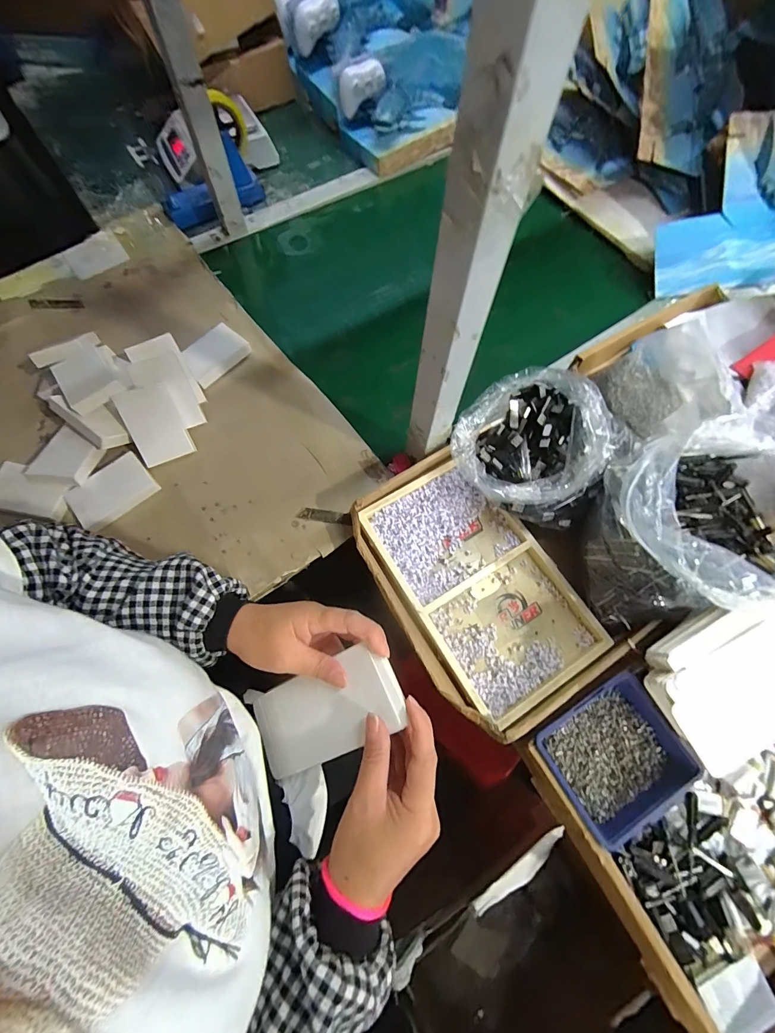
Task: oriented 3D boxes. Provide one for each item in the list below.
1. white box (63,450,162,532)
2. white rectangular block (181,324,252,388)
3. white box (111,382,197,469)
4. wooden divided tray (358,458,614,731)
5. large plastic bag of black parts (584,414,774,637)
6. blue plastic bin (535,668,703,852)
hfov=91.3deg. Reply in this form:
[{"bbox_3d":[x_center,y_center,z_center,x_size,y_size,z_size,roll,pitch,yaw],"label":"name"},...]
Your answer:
[{"bbox_3d":[-0.412,-0.035,0.568,0.114,0.020,0.075,-39,75,-14],"label":"white box"},{"bbox_3d":[-0.302,-0.283,0.660,0.074,0.025,0.109,43,75,13],"label":"white rectangular block"},{"bbox_3d":[-0.357,-0.139,0.582,0.077,0.012,0.109,-22,111,-9],"label":"white box"},{"bbox_3d":[0.122,0.085,0.523,0.187,0.031,0.322,-31,74,-12],"label":"wooden divided tray"},{"bbox_3d":[0.352,0.016,0.429,0.204,0.189,0.186,-12,71,-6],"label":"large plastic bag of black parts"},{"bbox_3d":[0.254,0.268,0.429,0.138,0.037,0.120,-28,73,-11],"label":"blue plastic bin"}]

